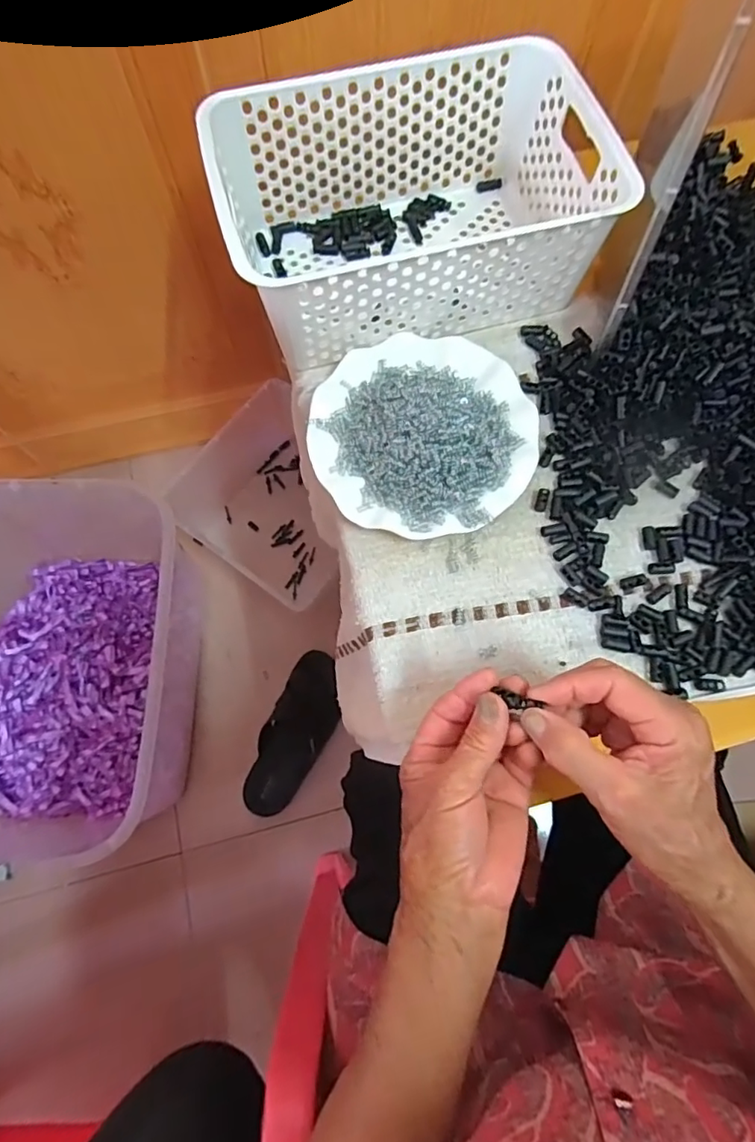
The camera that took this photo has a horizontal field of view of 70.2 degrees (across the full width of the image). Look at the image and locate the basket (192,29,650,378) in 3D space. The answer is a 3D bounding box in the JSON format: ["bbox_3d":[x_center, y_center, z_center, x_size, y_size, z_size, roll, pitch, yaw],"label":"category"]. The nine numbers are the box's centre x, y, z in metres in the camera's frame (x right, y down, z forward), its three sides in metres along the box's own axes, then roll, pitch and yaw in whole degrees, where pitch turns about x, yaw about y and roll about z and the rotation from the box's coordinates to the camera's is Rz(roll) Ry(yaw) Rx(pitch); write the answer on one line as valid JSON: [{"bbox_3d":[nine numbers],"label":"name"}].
[{"bbox_3d":[0.026,-0.309,0.465,0.301,0.113,0.202,-13,73,-5],"label":"basket"}]

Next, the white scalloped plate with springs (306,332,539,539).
[{"bbox_3d":[0.037,-0.118,0.437,0.179,0.048,0.178,0,72,-1],"label":"white scalloped plate with springs"}]

